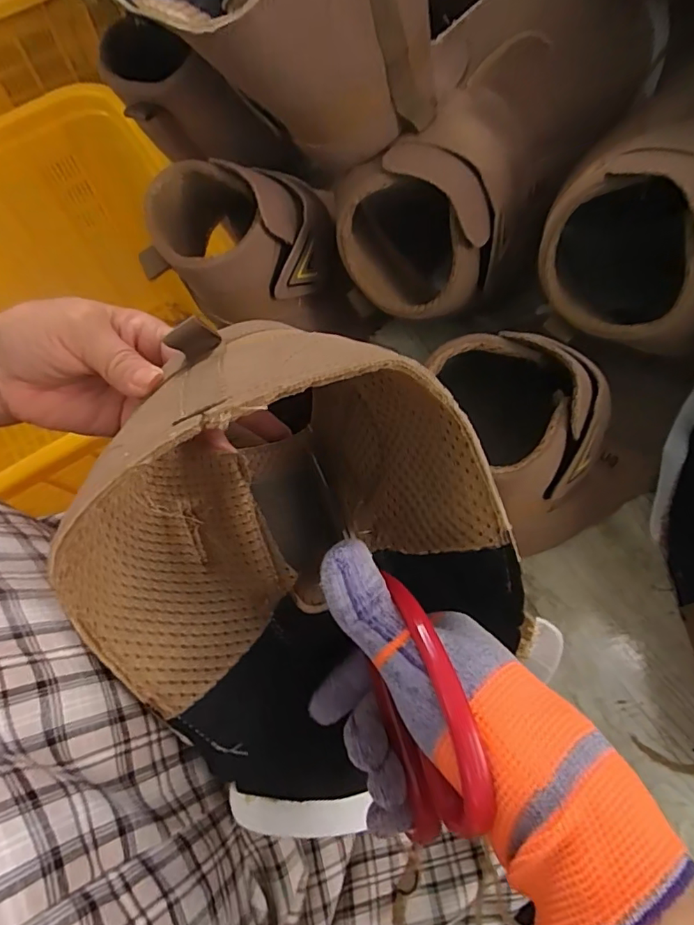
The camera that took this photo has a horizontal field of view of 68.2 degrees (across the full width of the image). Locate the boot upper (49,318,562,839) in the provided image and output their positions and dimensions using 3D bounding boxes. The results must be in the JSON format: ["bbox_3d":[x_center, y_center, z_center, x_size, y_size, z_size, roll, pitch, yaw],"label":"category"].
[{"bbox_3d":[-0.017,0.049,0.218,0.159,0.144,0.173,-36,72,-13],"label":"boot upper"}]

